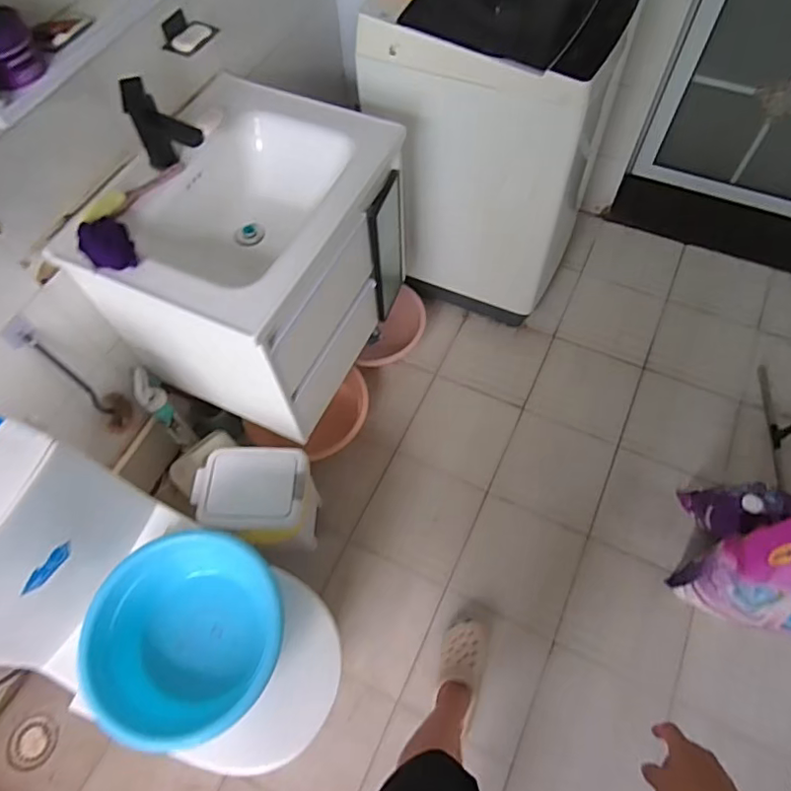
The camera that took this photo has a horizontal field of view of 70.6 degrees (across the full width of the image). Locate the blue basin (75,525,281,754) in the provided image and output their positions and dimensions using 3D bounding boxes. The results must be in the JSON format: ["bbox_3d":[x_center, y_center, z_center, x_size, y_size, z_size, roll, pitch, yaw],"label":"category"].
[{"bbox_3d":[-0.383,0.453,1.043,0.315,0.177,0.331,-1,62,2],"label":"blue basin"}]

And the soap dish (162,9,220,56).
[{"bbox_3d":[-0.424,-0.735,1.133,0.072,0.044,0.110,27,67,16],"label":"soap dish"}]

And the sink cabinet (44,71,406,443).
[{"bbox_3d":[-0.317,-0.334,1.283,0.479,0.555,0.591,24,66,15],"label":"sink cabinet"}]

